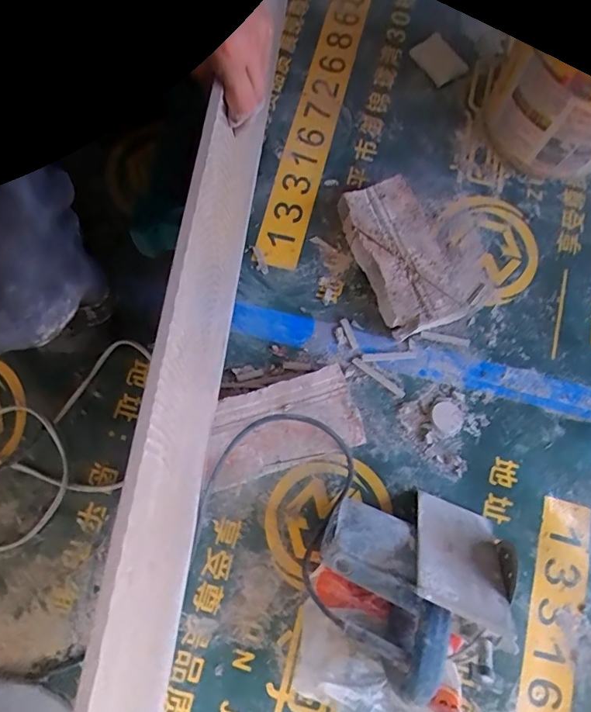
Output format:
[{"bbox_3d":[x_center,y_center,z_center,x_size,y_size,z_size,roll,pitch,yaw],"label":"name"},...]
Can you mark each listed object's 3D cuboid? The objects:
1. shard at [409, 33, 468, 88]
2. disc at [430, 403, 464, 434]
[{"bbox_3d":[0.224,-0.469,0.728,0.049,0.011,0.098,-38,60,27],"label":"shard"},{"bbox_3d":[0.202,0.082,0.611,0.040,0.005,0.042,0,76,-1],"label":"disc"}]

